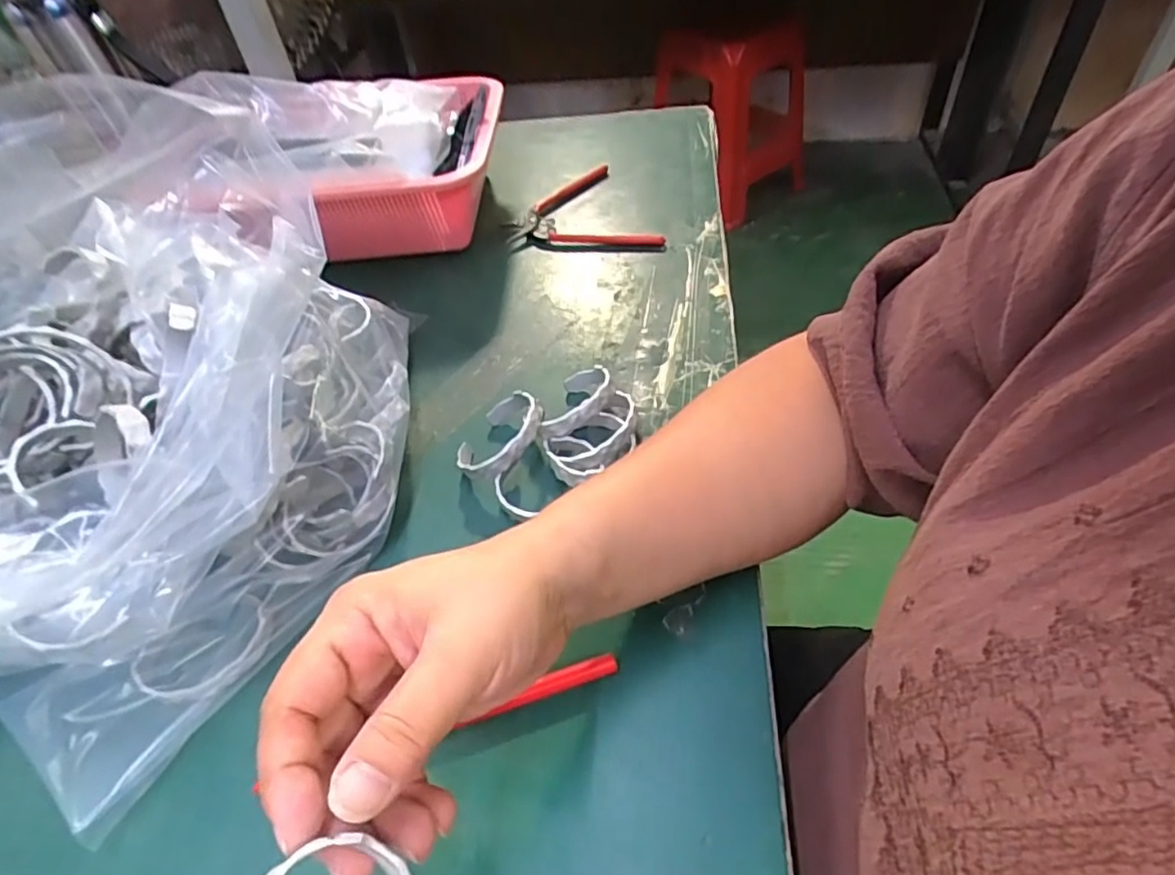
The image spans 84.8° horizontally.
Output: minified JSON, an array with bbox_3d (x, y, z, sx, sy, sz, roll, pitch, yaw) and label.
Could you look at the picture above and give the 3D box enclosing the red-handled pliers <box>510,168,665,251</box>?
[{"bbox_3d":[0.004,-0.216,0.596,0.135,0.012,0.142,1,47,8],"label":"red-handled pliers"}]

